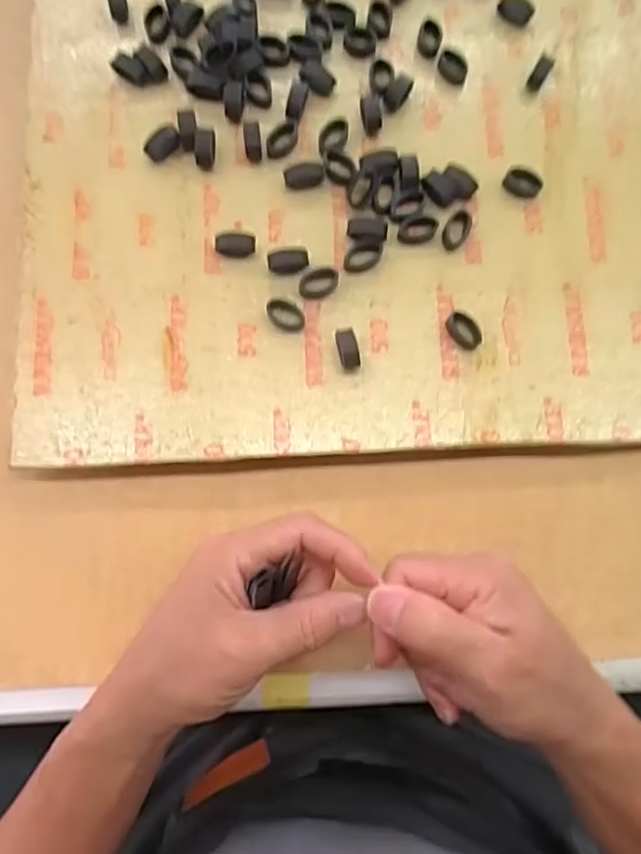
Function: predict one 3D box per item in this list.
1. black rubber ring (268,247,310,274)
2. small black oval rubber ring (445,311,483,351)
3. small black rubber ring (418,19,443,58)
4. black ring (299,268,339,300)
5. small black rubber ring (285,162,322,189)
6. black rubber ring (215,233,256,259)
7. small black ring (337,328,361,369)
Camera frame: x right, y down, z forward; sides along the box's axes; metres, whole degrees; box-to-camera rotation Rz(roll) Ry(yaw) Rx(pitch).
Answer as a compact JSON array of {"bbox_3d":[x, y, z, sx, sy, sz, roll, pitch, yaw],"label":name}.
[{"bbox_3d":[-0.017,-0.091,0.338,0.022,0.009,0.012,-5,81,-2],"label":"black rubber ring"},{"bbox_3d":[0.078,-0.052,0.337,0.015,0.006,0.023,-37,83,-7],"label":"small black oval rubber ring"},{"bbox_3d":[0.065,-0.228,0.365,0.014,0.008,0.020,13,82,0],"label":"small black rubber ring"},{"bbox_3d":[-0.001,-0.078,0.337,0.022,0.008,0.014,-27,82,-5],"label":"black ring"},{"bbox_3d":[-0.009,-0.140,0.347,0.021,0.009,0.010,-8,81,-3],"label":"small black rubber ring"},{"bbox_3d":[-0.047,-0.100,0.340,0.022,0.007,0.012,5,80,0],"label":"black rubber ring"},{"bbox_3d":[0.015,-0.042,0.330,0.010,0.010,0.021,-10,81,-3],"label":"small black ring"}]

